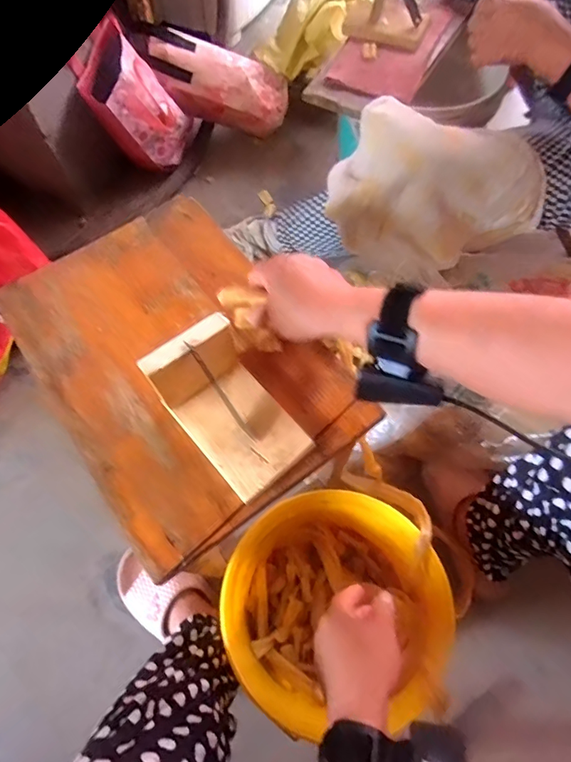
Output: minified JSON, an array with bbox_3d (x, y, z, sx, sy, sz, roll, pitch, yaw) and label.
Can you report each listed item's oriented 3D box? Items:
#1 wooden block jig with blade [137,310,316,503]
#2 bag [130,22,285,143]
[{"bbox_3d":[-0.043,0.016,0.380,0.088,0.071,0.135,-39,69,-15],"label":"wooden block jig with blade"},{"bbox_3d":[-0.163,-0.690,1.099,0.335,0.134,0.113,13,64,-26],"label":"bag"}]

